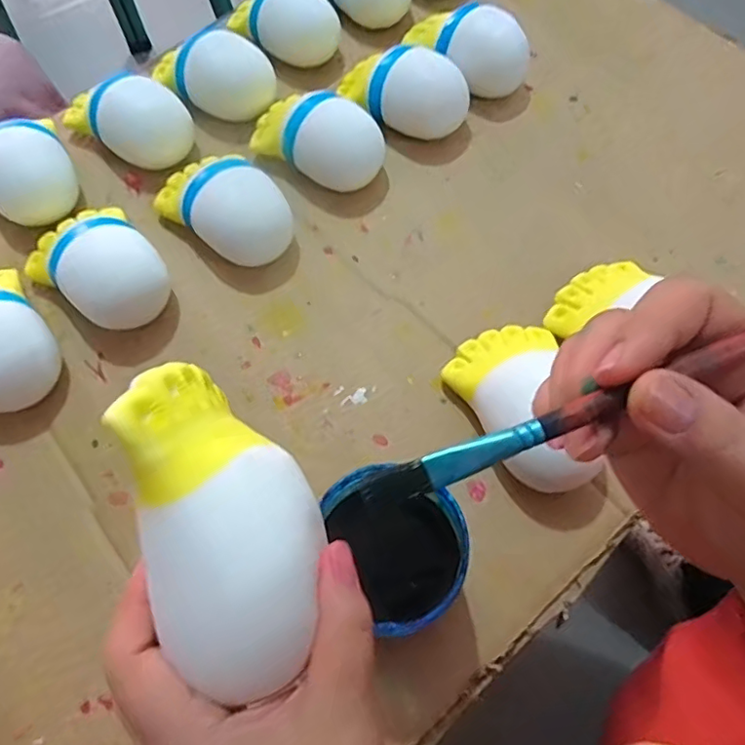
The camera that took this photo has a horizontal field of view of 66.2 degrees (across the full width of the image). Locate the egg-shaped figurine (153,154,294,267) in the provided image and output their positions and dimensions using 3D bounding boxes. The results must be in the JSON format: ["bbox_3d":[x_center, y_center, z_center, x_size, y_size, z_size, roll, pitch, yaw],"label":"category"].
[{"bbox_3d":[-0.115,-0.139,0.456,0.115,0.053,0.078,32,69,17],"label":"egg-shaped figurine"}]

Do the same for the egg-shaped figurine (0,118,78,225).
[{"bbox_3d":[-0.296,-0.173,0.478,0.079,0.054,0.109,-31,66,-12],"label":"egg-shaped figurine"}]

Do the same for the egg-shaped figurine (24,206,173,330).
[{"bbox_3d":[-0.208,-0.082,0.433,0.085,0.052,0.112,-39,68,-16],"label":"egg-shaped figurine"}]

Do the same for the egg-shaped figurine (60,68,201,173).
[{"bbox_3d":[-0.215,-0.226,0.498,0.113,0.055,0.072,28,68,15],"label":"egg-shaped figurine"}]

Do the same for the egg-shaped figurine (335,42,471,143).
[{"bbox_3d":[0.024,-0.244,0.500,0.111,0.059,0.059,30,68,16],"label":"egg-shaped figurine"}]

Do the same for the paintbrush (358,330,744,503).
[{"bbox_3d":[0.090,-0.002,0.162,0.196,0.005,0.009,-22,64,-2],"label":"paintbrush"}]

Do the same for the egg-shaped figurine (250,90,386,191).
[{"bbox_3d":[-0.050,-0.199,0.483,0.112,0.059,0.066,36,70,18],"label":"egg-shaped figurine"}]

